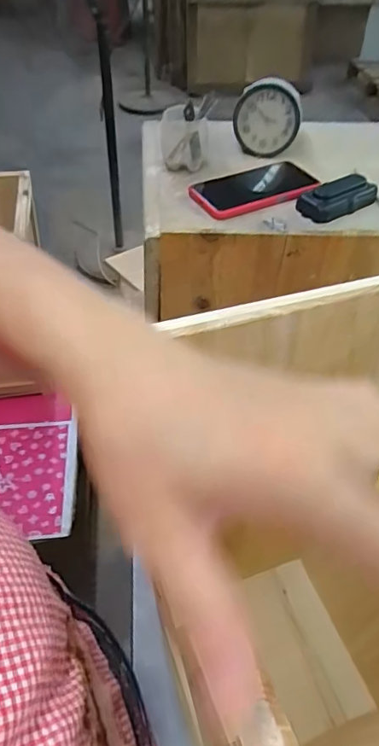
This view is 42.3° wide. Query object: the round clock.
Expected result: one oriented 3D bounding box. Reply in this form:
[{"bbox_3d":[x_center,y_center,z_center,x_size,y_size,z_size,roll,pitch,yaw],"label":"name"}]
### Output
[{"bbox_3d":[0.111,-0.357,0.701,0.089,0.105,0.032,10,48,8],"label":"round clock"}]

